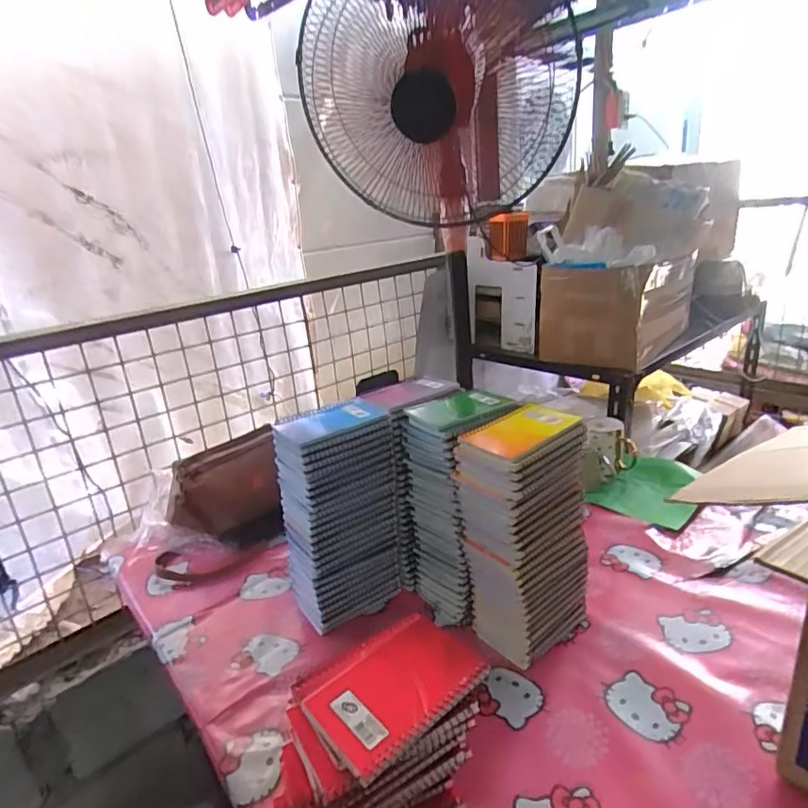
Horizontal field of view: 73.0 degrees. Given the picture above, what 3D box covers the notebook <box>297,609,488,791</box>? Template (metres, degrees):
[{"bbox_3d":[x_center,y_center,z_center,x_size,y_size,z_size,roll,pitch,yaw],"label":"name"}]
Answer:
[{"bbox_3d":[-0.007,0.228,0.445,0.131,0.011,0.090,-22,27,-36],"label":"notebook"}]

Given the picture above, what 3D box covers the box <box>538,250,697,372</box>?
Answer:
[{"bbox_3d":[0.484,-0.228,1.258,0.247,0.207,0.324,14,29,41],"label":"box"}]

